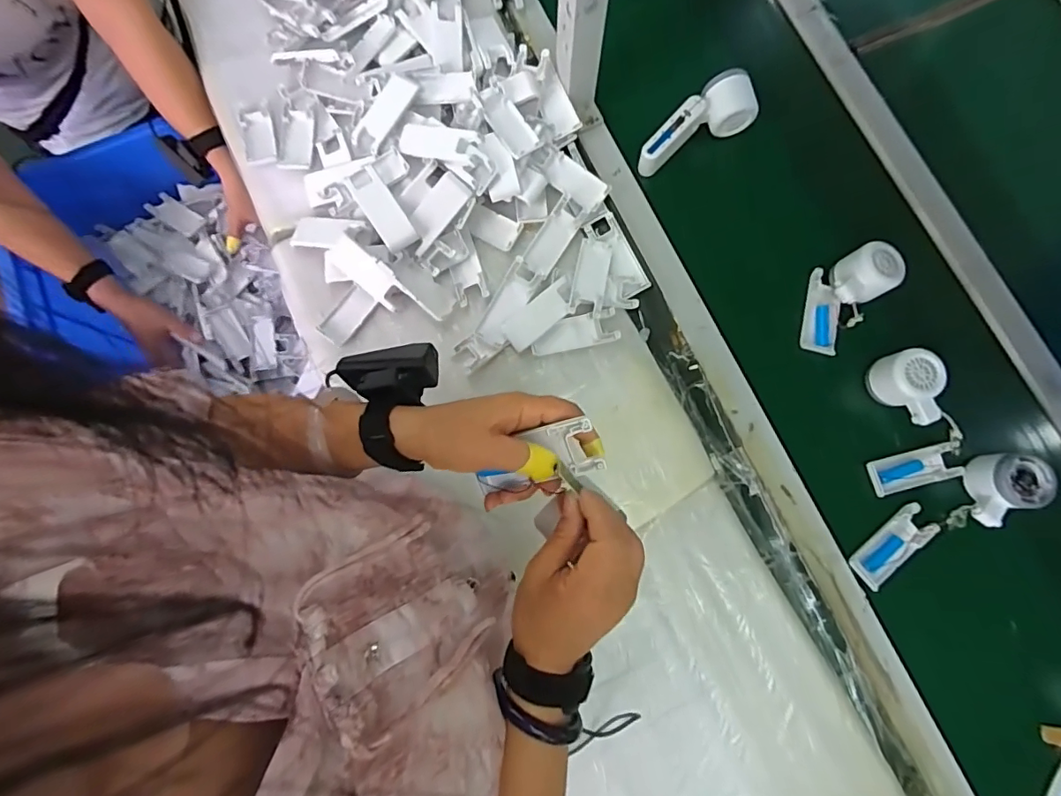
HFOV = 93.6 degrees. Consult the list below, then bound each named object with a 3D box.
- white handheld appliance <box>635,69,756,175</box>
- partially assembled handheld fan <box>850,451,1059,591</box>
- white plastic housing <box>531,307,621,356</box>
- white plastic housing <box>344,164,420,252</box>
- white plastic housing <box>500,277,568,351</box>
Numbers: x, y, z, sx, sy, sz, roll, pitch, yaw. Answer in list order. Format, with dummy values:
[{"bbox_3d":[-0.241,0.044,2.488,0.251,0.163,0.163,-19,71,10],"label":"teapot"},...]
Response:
[{"bbox_3d":[0.200,-0.340,0.616,0.155,0.056,0.061,-29,81,-4],"label":"white handheld appliance"},{"bbox_3d":[0.452,0.136,0.535,0.211,0.045,0.055,-34,81,-5],"label":"partially assembled handheld fan"},{"bbox_3d":[0.052,-0.079,0.602,0.103,0.019,0.040,-11,80,-1],"label":"white plastic housing"},{"bbox_3d":[-0.172,-0.217,0.575,0.039,0.021,0.102,-35,83,-7],"label":"white plastic housing"},{"bbox_3d":[0.012,-0.097,0.590,0.095,0.014,0.040,-39,82,-6],"label":"white plastic housing"}]

